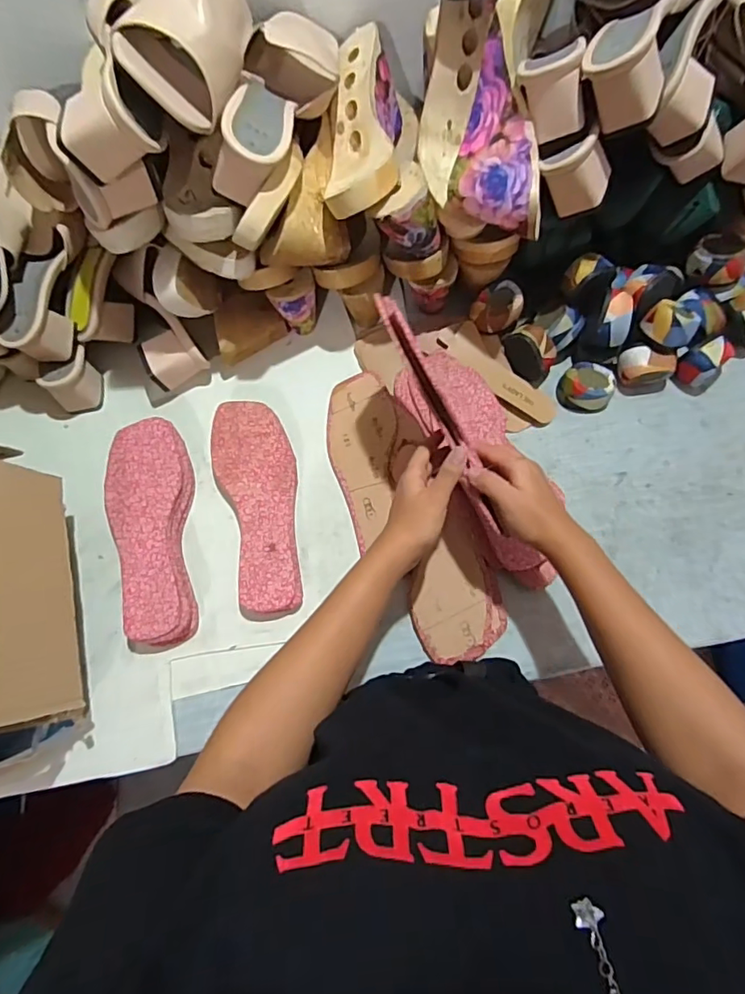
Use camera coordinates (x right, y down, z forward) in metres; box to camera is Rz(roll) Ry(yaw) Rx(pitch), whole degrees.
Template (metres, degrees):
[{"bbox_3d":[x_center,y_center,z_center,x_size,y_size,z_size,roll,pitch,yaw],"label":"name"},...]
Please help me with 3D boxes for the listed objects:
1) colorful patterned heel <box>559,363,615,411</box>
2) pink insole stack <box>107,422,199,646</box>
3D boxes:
[{"bbox_3d":[0.259,-0.131,0.649,0.060,0.031,0.055,0,72,1],"label":"colorful patterned heel"},{"bbox_3d":[-0.245,0.035,0.593,0.084,0.032,0.246,-10,72,-1],"label":"pink insole stack"}]

